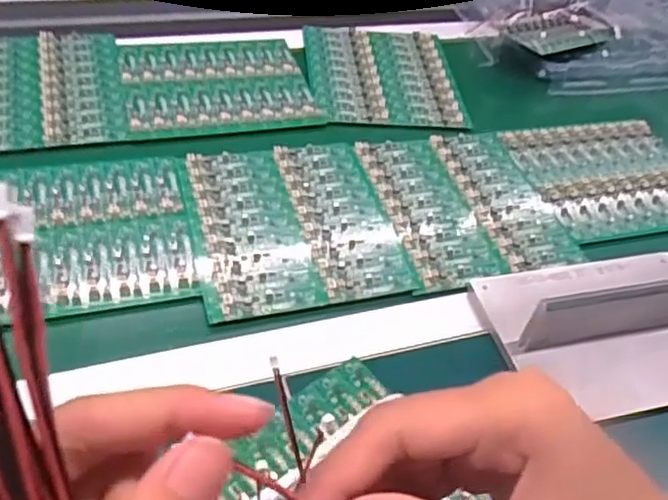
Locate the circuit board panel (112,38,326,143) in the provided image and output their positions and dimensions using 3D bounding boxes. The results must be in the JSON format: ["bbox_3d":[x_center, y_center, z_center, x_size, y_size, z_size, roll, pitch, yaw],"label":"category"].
[{"bbox_3d":[-0.123,-0.179,0.706,0.193,0.009,0.168,-6,47,-16],"label":"circuit board panel"}]

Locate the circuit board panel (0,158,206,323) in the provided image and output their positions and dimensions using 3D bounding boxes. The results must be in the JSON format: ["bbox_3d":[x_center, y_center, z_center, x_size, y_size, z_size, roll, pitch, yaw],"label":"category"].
[{"bbox_3d":[-0.219,-0.019,0.541,0.202,0.012,0.174,-6,47,-16],"label":"circuit board panel"}]

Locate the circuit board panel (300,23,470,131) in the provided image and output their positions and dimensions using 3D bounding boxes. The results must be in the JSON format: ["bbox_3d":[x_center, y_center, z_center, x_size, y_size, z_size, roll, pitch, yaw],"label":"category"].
[{"bbox_3d":[0.056,-0.205,0.763,0.169,0.009,0.192,1,45,-9],"label":"circuit board panel"}]

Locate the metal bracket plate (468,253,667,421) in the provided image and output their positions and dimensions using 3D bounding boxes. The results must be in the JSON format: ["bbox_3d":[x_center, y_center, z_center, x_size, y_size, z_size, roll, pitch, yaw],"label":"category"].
[{"bbox_3d":[0.228,0.053,0.516,0.200,0.053,0.139,-7,50,-15],"label":"metal bracket plate"}]

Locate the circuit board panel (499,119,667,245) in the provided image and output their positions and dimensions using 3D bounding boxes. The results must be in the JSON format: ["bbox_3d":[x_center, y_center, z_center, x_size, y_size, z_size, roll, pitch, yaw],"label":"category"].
[{"bbox_3d":[0.290,-0.078,0.679,0.190,0.007,0.164,-7,47,-16],"label":"circuit board panel"}]

